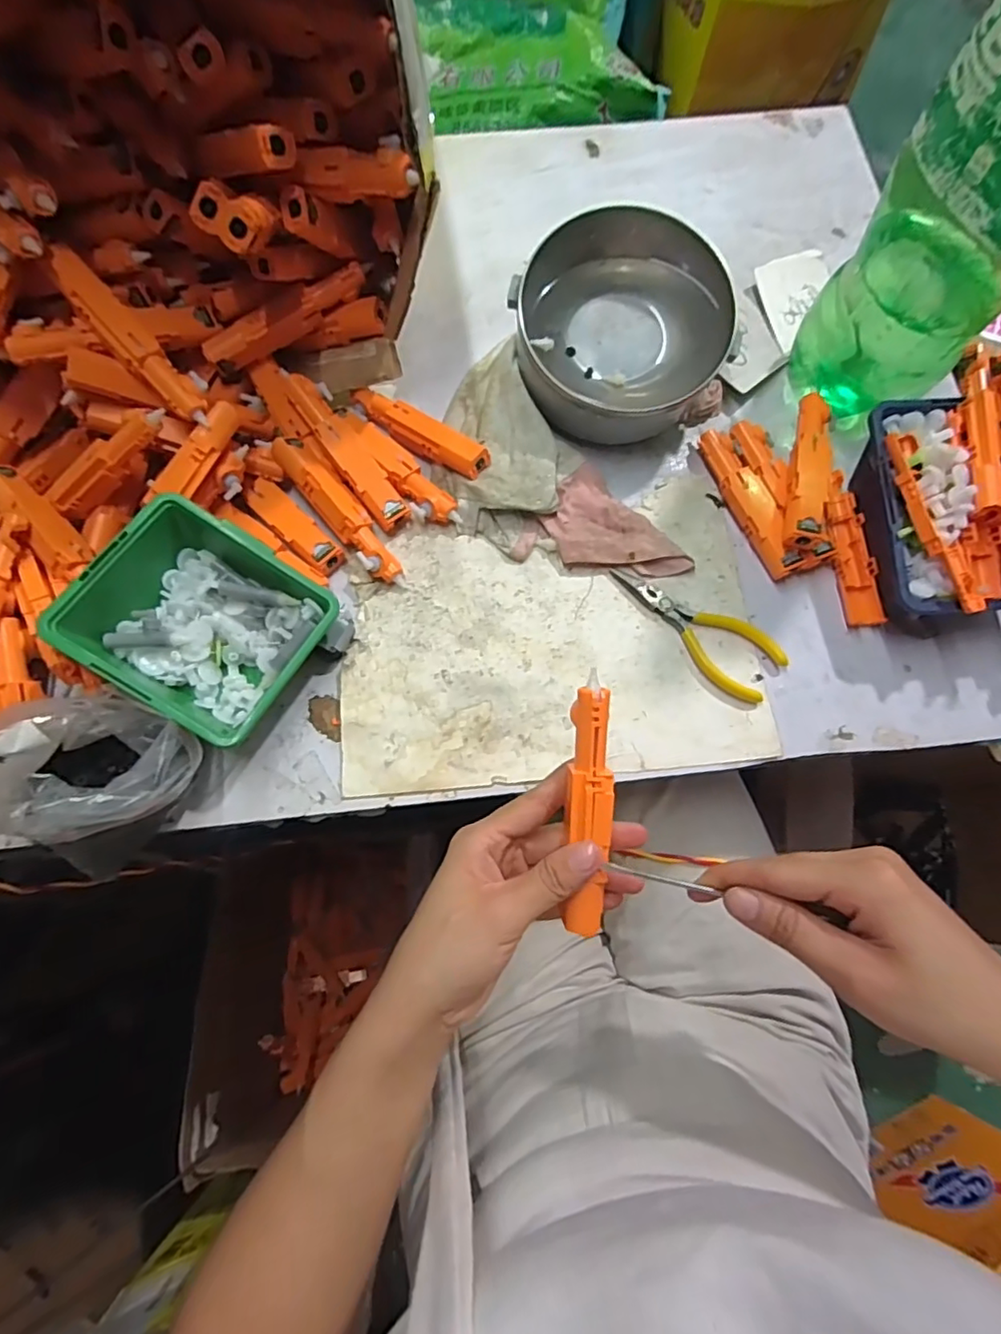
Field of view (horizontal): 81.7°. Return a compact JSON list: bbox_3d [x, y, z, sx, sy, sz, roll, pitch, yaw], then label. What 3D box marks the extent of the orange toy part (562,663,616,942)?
[{"bbox_3d":[0.043,0.068,0.280,0.021,0.010,0.126,1,95,0],"label":"orange toy part"}]

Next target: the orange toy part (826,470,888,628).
[{"bbox_3d":[0.248,-0.086,0.413,0.024,0.012,0.120,-3,73,0],"label":"orange toy part"}]

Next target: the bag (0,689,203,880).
[{"bbox_3d":[-0.221,0.060,0.317,0.082,0.080,0.093,34,77,11],"label":"bag"}]

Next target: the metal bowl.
[{"bbox_3d":[0.079,-0.237,0.413,0.139,0.076,0.131,0,73,1],"label":"metal bowl"}]

